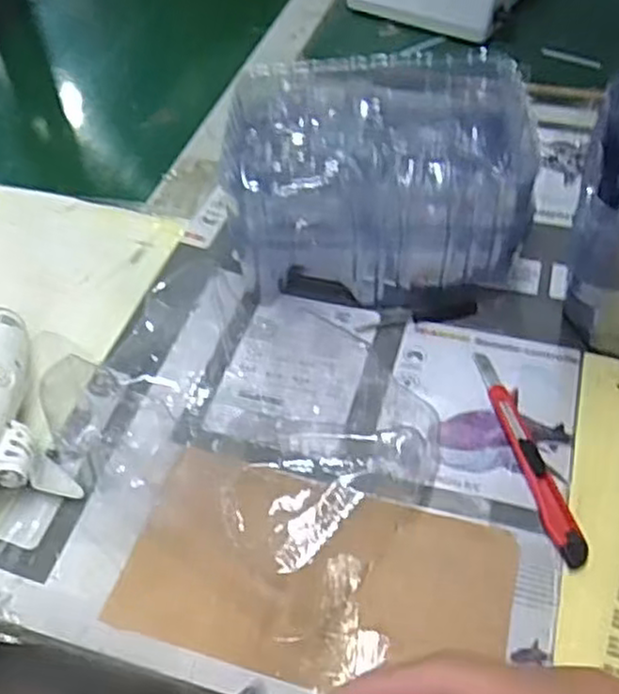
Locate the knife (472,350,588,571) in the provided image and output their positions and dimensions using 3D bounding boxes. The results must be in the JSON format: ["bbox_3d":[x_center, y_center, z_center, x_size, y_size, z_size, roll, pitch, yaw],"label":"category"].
[{"bbox_3d":[0.132,0.061,0.439,0.018,0.007,0.151,-10,50,-4],"label":"knife"}]

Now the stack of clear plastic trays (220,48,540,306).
[{"bbox_3d":[0.047,-0.126,0.537,0.211,0.109,0.180,1,50,5],"label":"stack of clear plastic trays"}]

